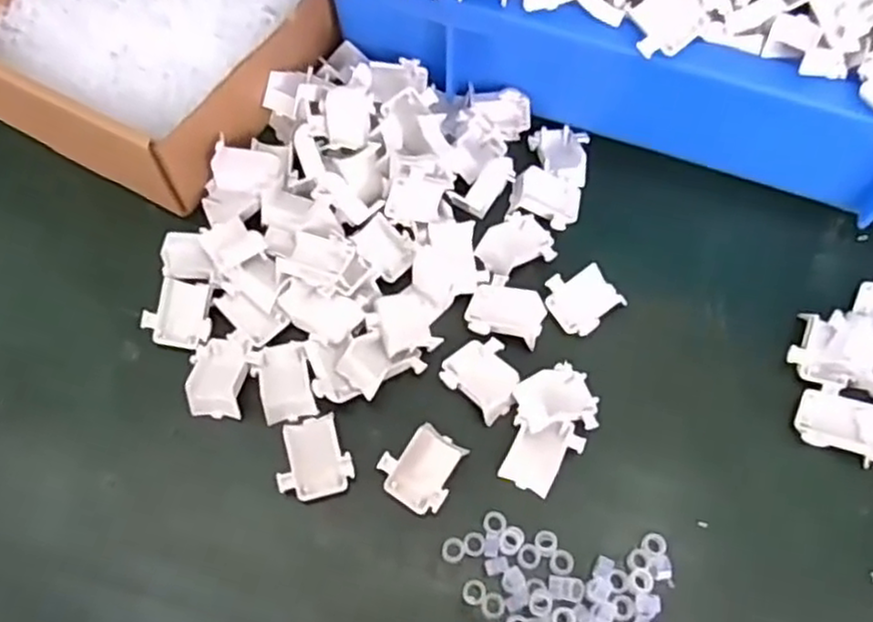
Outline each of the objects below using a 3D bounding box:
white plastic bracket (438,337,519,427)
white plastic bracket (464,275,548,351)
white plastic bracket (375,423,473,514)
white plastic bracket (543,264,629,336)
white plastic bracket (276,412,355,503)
[{"bbox_3d":[0.021,0.027,0.305,0.033,0.007,0.029,41,70,16],"label":"white plastic bracket"},{"bbox_3d":[0.032,0.000,0.321,0.033,0.007,0.029,19,66,7],"label":"white plastic bracket"},{"bbox_3d":[-0.006,0.063,0.286,0.029,0.010,0.031,30,68,12],"label":"white plastic bracket"},{"bbox_3d":[0.066,-0.006,0.322,0.030,0.008,0.029,-30,69,-14],"label":"white plastic bracket"},{"bbox_3d":[-0.050,0.060,0.285,0.029,0.012,0.030,-15,66,-8],"label":"white plastic bracket"}]

